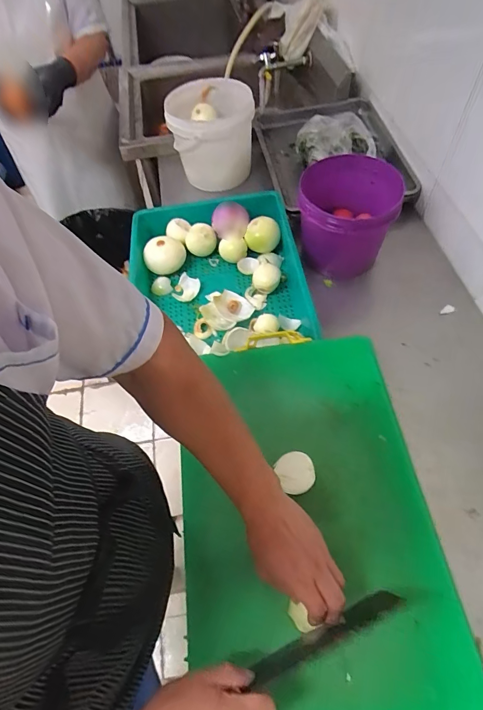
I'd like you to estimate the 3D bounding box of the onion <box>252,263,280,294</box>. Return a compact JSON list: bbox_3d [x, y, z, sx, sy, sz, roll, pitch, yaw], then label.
[{"bbox_3d":[0.058,-0.179,0.926,0.063,0.055,0.069,1,58,4],"label":"onion"}]

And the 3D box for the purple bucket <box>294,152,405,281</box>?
[{"bbox_3d":[0.239,-0.298,0.925,0.210,0.225,0.204,9,59,9],"label":"purple bucket"}]

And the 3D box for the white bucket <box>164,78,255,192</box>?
[{"bbox_3d":[-0.083,-0.582,1.038,0.191,0.218,0.191,-2,58,2],"label":"white bucket"}]

